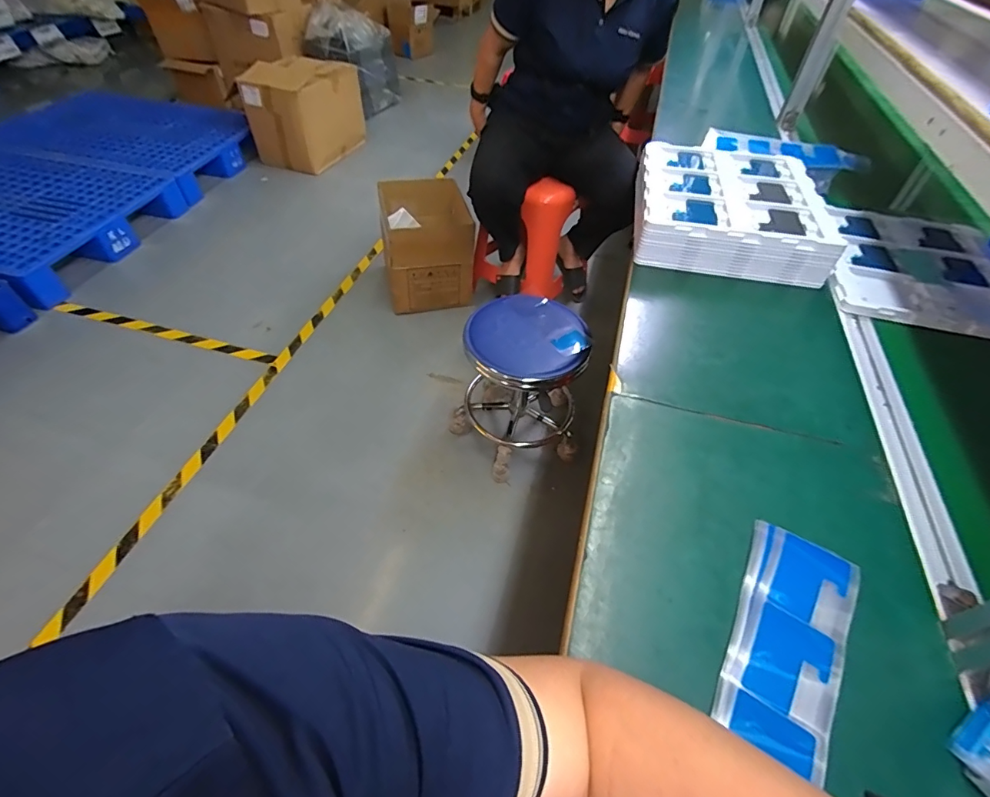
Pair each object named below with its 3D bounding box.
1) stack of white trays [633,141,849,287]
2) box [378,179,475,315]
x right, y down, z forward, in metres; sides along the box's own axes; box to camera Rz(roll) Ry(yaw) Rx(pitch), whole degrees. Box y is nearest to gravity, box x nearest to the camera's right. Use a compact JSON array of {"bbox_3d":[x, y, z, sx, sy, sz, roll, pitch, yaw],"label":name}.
[{"bbox_3d":[0.387,-0.322,0.781,0.278,0.073,0.301,12,49,7],"label":"stack of white trays"},{"bbox_3d":[-0.263,-0.574,1.749,0.312,0.356,0.348,-8,50,-10],"label":"box"}]

